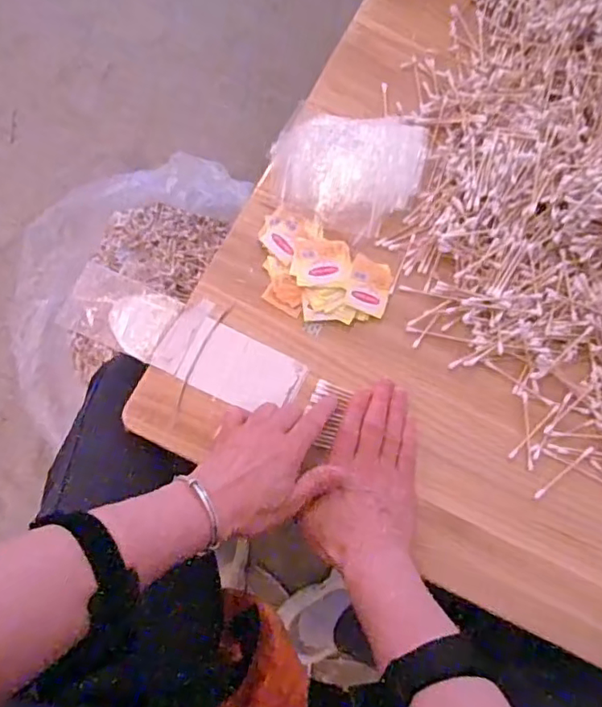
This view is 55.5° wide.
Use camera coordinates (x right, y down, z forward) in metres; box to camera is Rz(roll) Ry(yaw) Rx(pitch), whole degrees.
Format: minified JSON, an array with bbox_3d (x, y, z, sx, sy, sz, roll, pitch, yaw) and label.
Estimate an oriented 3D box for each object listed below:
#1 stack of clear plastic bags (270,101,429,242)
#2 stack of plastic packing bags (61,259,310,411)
[{"bbox_3d":[0.046,-0.181,0.555,0.141,0.023,0.120,19,77,3],"label":"stack of clear plastic bags"},{"bbox_3d":[-0.103,-0.013,0.513,0.216,0.020,0.069,24,78,4],"label":"stack of plastic packing bags"}]

